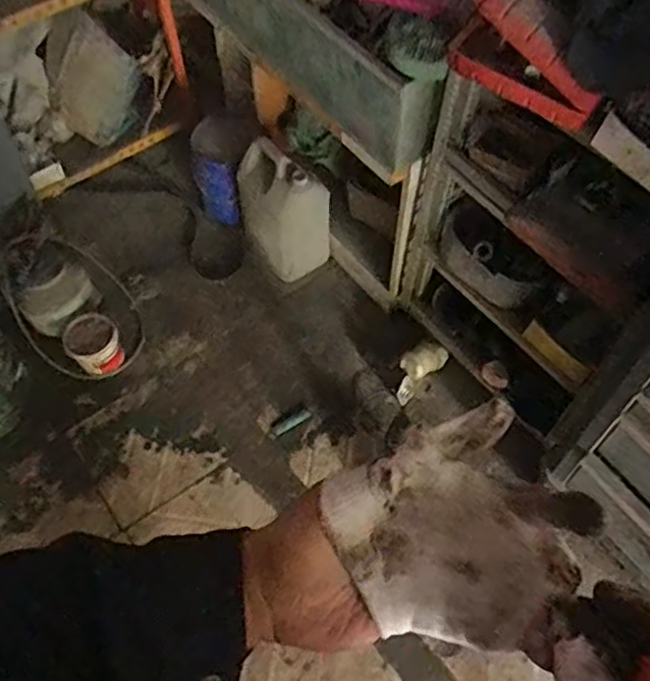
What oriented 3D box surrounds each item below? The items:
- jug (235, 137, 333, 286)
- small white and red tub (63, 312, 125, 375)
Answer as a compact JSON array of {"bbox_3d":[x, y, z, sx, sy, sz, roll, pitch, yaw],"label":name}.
[{"bbox_3d":[-0.105,-0.348,1.752,0.211,0.366,0.210,-14,60,-7],"label":"jug"},{"bbox_3d":[-0.586,0.011,1.685,0.115,0.100,0.124,0,59,-1],"label":"small white and red tub"}]

